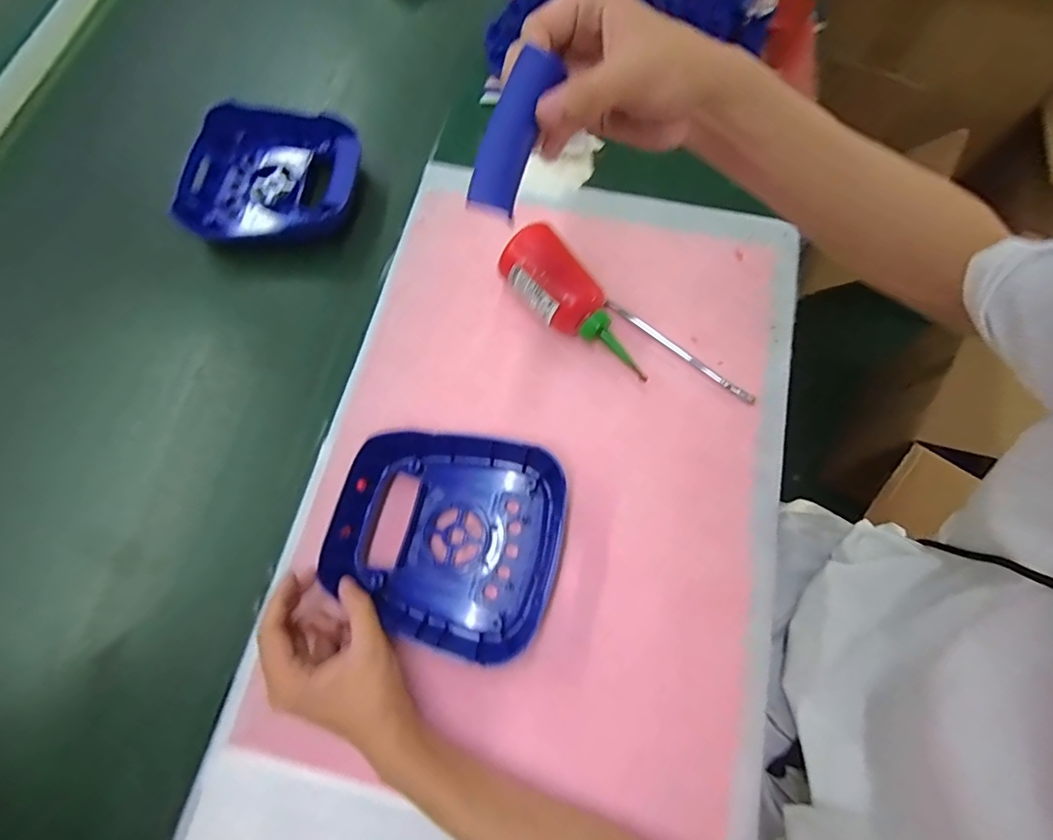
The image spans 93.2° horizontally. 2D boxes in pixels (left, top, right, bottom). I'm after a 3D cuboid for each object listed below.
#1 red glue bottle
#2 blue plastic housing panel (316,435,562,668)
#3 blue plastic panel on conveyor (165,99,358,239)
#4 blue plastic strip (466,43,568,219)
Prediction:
[{"bbox_3d":[0.043,-0.102,0.458,0.062,0.058,0.164,-38,77,-11],"label":"red glue bottle"},{"bbox_3d":[-0.064,0.095,0.403,0.178,0.041,0.166,8,75,4],"label":"blue plastic housing panel"},{"bbox_3d":[-0.267,-0.256,0.541,0.192,0.056,0.162,5,73,1],"label":"blue plastic panel on conveyor"},{"bbox_3d":[-0.007,-0.150,0.259,0.025,0.005,0.078,19,101,-13],"label":"blue plastic strip"}]

